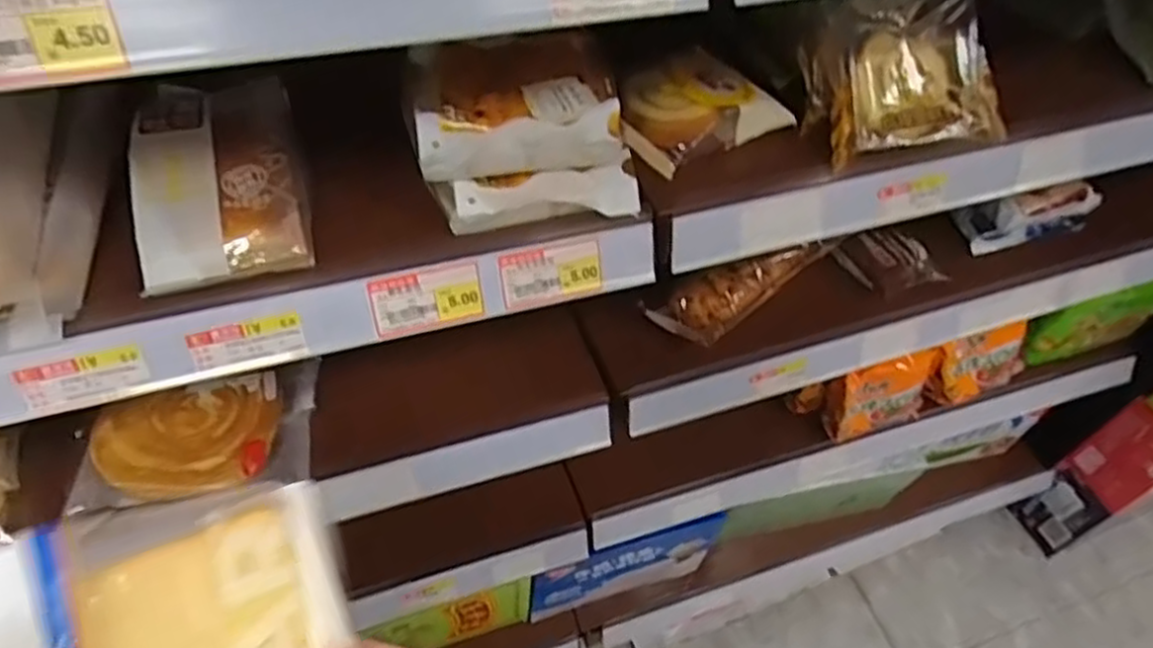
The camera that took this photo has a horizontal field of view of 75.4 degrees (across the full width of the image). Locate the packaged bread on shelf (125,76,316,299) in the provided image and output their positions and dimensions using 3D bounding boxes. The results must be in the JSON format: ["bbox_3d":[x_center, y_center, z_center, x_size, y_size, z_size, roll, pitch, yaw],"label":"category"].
[{"bbox_3d":[-0.216,-0.091,0.457,0.090,0.047,0.165,-12,53,-15],"label":"packaged bread on shelf"}]

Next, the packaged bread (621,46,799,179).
[{"bbox_3d":[0.087,-0.163,0.559,0.123,0.031,0.094,-27,58,-24],"label":"packaged bread"}]

